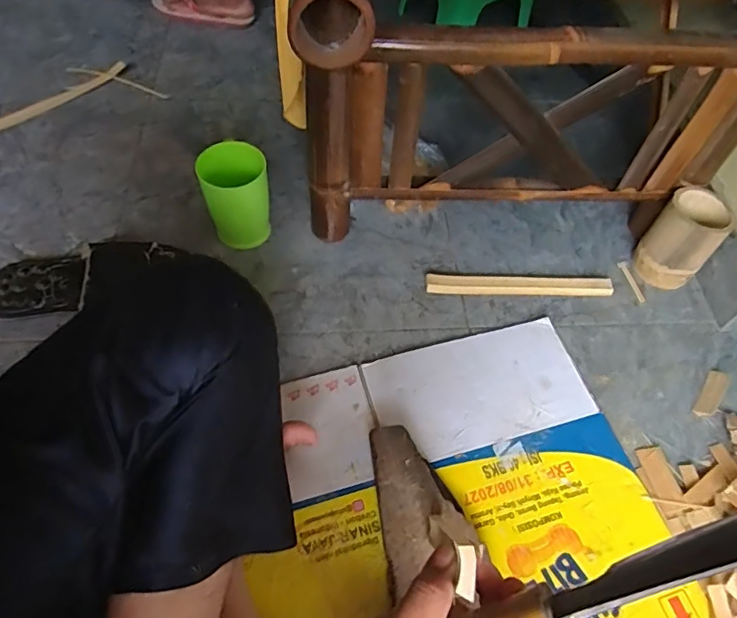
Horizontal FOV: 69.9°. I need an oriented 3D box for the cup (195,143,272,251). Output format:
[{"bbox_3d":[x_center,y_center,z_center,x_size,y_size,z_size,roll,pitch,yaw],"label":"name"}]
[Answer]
[{"bbox_3d":[-0.185,-0.155,0.742,0.089,0.131,0.088,2,57,-3],"label":"cup"}]

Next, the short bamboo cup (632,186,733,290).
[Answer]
[{"bbox_3d":[0.446,-0.096,0.757,0.083,0.123,0.079,2,57,-3],"label":"short bamboo cup"}]

